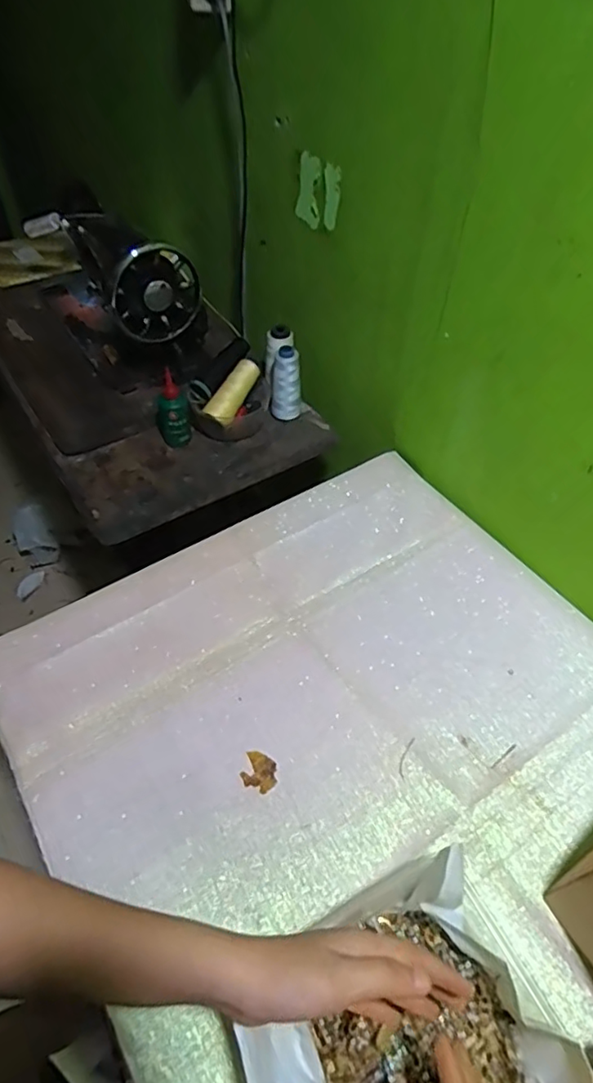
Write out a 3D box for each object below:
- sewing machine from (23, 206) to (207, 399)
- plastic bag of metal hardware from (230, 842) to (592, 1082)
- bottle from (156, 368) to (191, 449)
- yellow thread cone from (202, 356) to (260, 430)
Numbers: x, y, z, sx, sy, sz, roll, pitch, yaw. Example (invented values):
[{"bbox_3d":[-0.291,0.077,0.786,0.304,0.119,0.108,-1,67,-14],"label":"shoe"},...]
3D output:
[{"bbox_3d":[-0.316,-0.433,0.968,0.153,0.217,0.398,-26,54,-21],"label":"sewing machine"},{"bbox_3d":[0.076,0.337,0.395,0.207,0.102,0.164,-22,53,-18],"label":"plastic bag of metal hardware"},{"bbox_3d":[-0.183,-0.196,0.846,0.047,0.118,0.053,-14,50,-12],"label":"bottle"},{"bbox_3d":[-0.091,-0.222,0.867,0.035,0.046,0.118,26,71,21],"label":"yellow thread cone"}]

